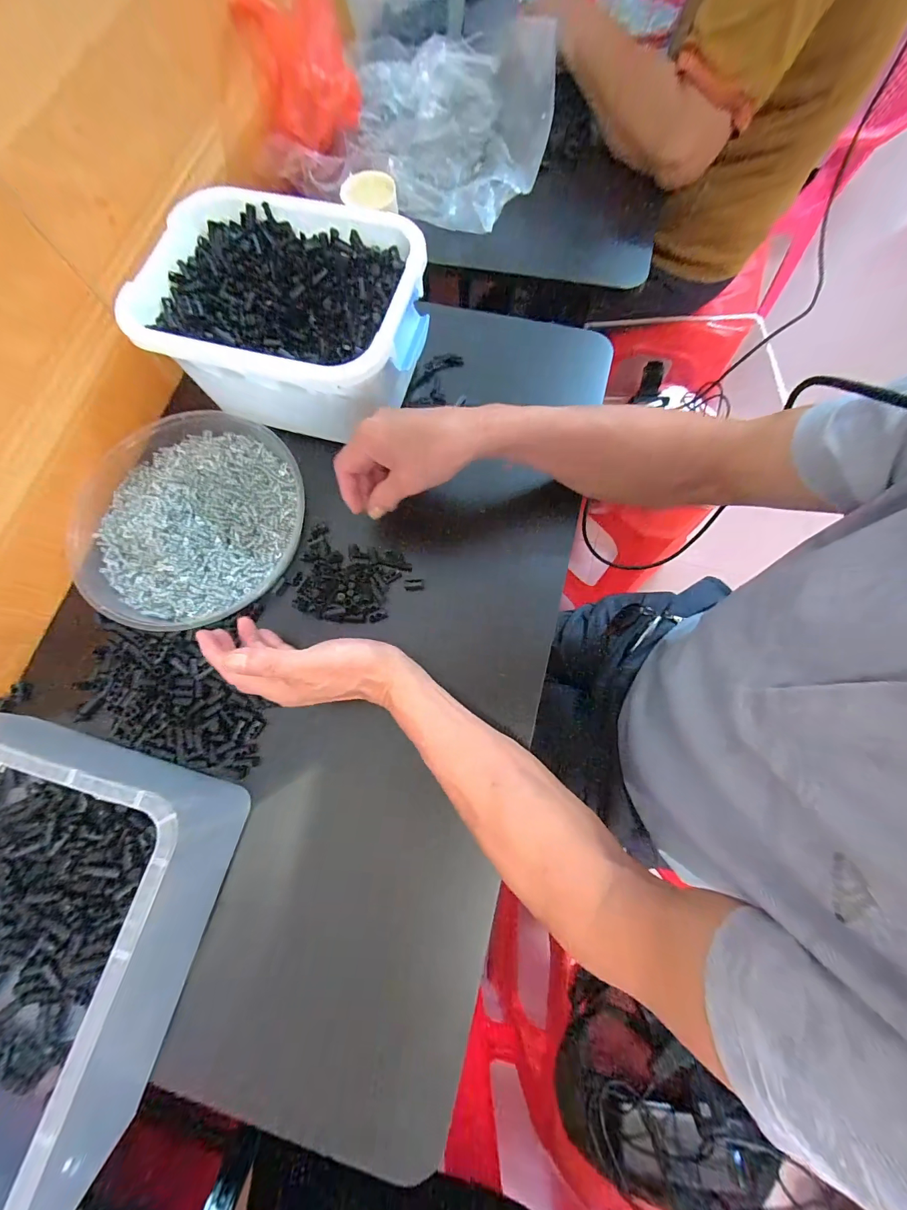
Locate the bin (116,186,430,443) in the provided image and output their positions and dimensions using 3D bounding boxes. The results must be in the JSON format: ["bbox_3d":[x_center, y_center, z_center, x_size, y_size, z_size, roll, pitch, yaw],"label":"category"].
[{"bbox_3d":[-0.158,-0.279,0.391,0.250,0.101,0.181,13,76,5],"label":"bin"}]

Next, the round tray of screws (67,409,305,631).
[{"bbox_3d":[-0.272,-0.092,0.400,0.228,0.035,0.227,0,76,1],"label":"round tray of screws"}]

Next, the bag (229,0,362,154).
[{"bbox_3d":[-0.165,-0.622,0.452,0.039,0.119,0.131,35,79,10],"label":"bag"}]

